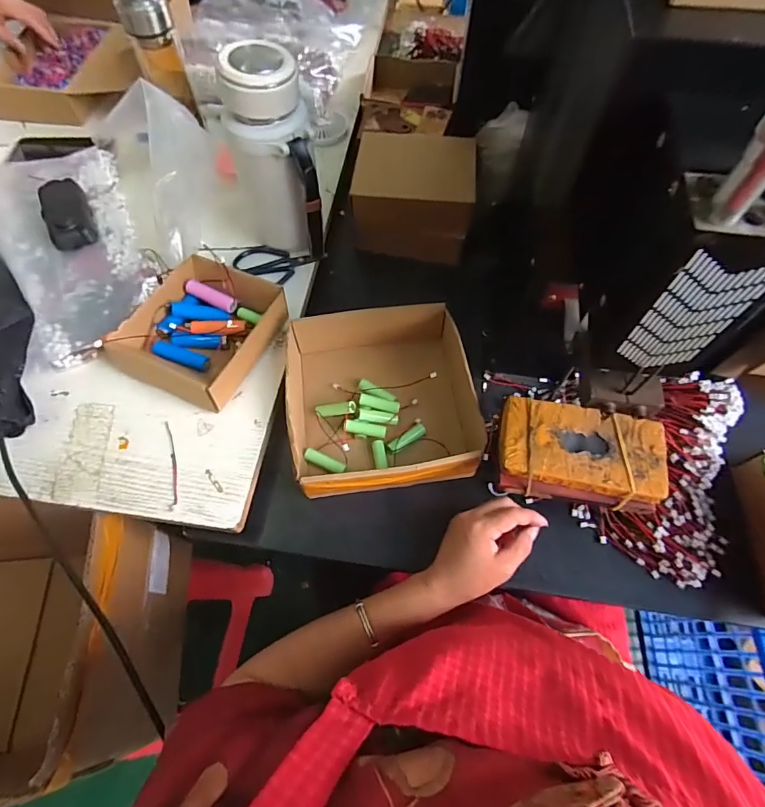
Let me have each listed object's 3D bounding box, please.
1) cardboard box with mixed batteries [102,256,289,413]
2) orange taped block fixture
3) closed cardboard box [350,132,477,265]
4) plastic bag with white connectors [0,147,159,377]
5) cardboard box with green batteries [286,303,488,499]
[{"bbox_3d":[-0.209,-0.088,0.533,0.144,0.050,0.169,21,65,10],"label":"cardboard box with mixed batteries"},{"bbox_3d":[0.189,0.047,0.434,0.146,0.031,0.088,9,63,4],"label":"orange taped block fixture"},{"bbox_3d":[0.044,-0.295,0.639,0.158,0.085,0.151,5,63,2],"label":"closed cardboard box"},{"bbox_3d":[-0.402,-0.209,0.582,0.162,0.070,0.339,-23,66,-11],"label":"plastic bag with white connectors"},{"bbox_3d":[-0.004,-0.005,0.526,0.199,0.068,0.213,-4,63,-2],"label":"cardboard box with green batteries"}]

